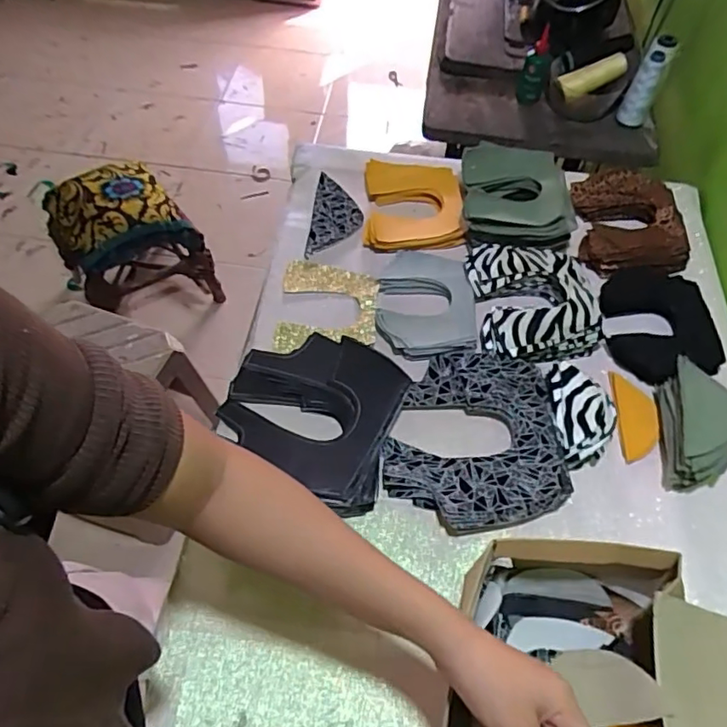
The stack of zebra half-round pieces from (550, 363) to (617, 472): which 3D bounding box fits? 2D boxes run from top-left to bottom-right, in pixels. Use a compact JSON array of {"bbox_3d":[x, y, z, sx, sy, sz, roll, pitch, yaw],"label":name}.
[{"bbox_3d":[0.241,0.058,0.636,0.069,0.036,0.114,4,57,0],"label":"stack of zebra half-round pieces"}]

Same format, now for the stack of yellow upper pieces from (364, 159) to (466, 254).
[{"bbox_3d":[0.071,-0.224,0.823,0.135,0.028,0.157,2,57,-1],"label":"stack of yellow upper pieces"}]

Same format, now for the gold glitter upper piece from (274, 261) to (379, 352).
[{"bbox_3d":[-0.045,-0.070,0.733,0.121,0.019,0.148,4,55,-2],"label":"gold glitter upper piece"}]

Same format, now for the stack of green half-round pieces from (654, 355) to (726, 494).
[{"bbox_3d":[0.361,0.066,0.624,0.061,0.058,0.135,9,57,3],"label":"stack of green half-round pieces"}]

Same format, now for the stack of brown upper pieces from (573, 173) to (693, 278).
[{"bbox_3d":[0.373,-0.196,0.808,0.141,0.045,0.160,2,57,-2],"label":"stack of brown upper pieces"}]

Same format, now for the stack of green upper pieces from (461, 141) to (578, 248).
[{"bbox_3d":[0.210,-0.231,0.798,0.145,0.051,0.166,3,57,-1],"label":"stack of green upper pieces"}]

